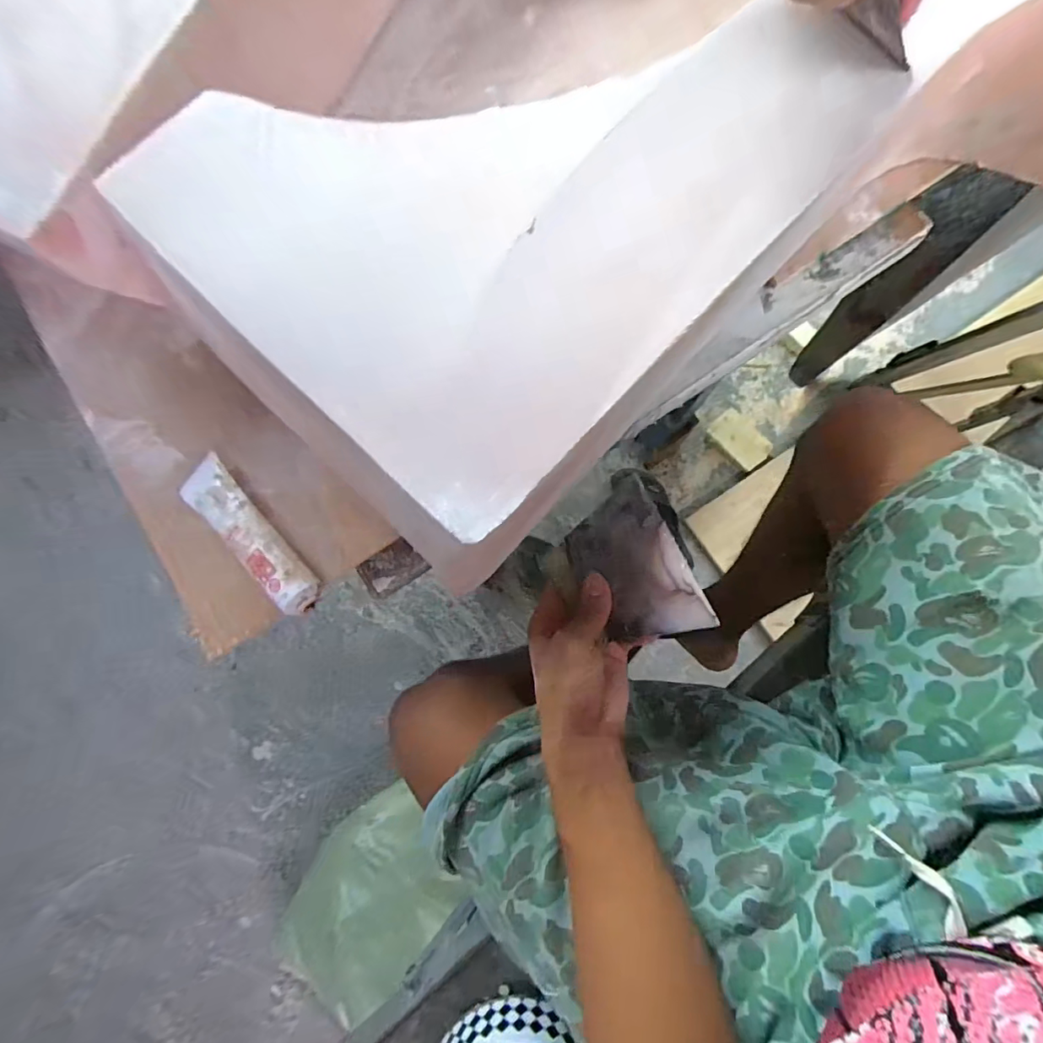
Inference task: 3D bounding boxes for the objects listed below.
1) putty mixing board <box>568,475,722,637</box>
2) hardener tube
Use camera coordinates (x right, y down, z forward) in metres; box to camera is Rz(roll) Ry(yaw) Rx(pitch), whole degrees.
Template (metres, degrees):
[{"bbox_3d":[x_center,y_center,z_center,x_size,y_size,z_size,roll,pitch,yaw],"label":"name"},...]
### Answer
[{"bbox_3d":[0.079,0.036,0.361,0.080,0.009,0.107,-34,76,35],"label":"putty mixing board"},{"bbox_3d":[-0.227,0.012,0.408,0.040,0.025,0.158,-44,81,-4],"label":"hardener tube"}]

